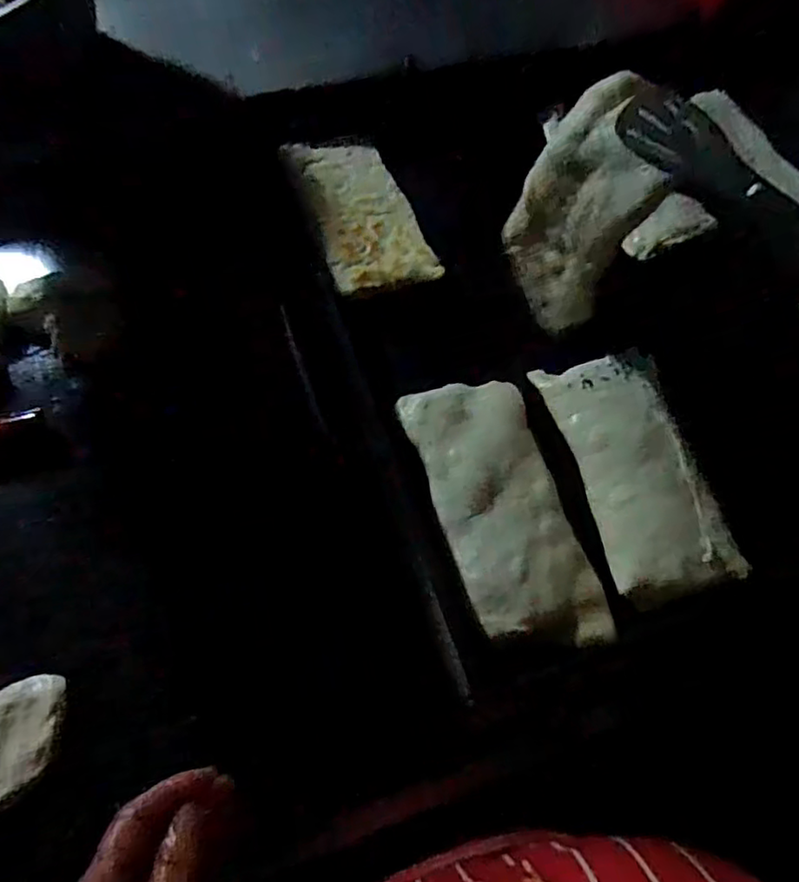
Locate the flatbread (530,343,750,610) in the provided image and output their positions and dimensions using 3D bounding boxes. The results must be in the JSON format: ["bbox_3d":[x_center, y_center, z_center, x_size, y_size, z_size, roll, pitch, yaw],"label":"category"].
[{"bbox_3d":[0.166,0.018,0.435,0.081,0.021,0.176,-14,67,-6],"label":"flatbread"}]

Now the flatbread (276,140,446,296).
[{"bbox_3d":[-0.032,-0.196,0.522,0.085,0.024,0.178,-17,67,-8],"label":"flatbread"}]

